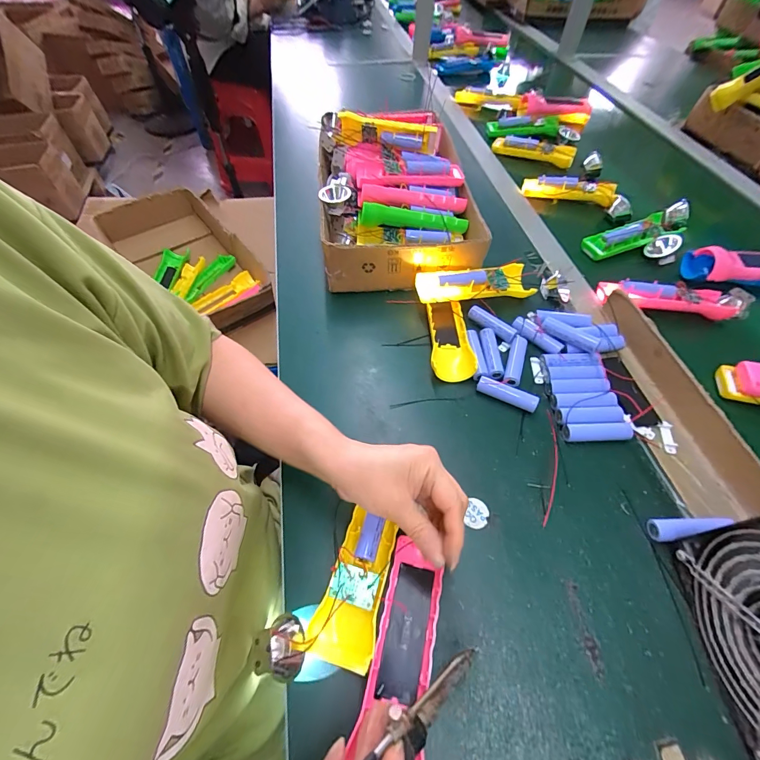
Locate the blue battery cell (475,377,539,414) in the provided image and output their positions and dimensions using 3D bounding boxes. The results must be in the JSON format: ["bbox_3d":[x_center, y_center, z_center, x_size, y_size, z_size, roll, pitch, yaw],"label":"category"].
[{"bbox_3d":[0.141,0.016,0.409,0.066,0.021,0.015,24,60,18],"label":"blue battery cell"}]

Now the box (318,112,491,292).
[{"bbox_3d":[0.020,-0.304,0.575,0.220,0.108,0.377,-4,56,-1],"label":"box"}]

